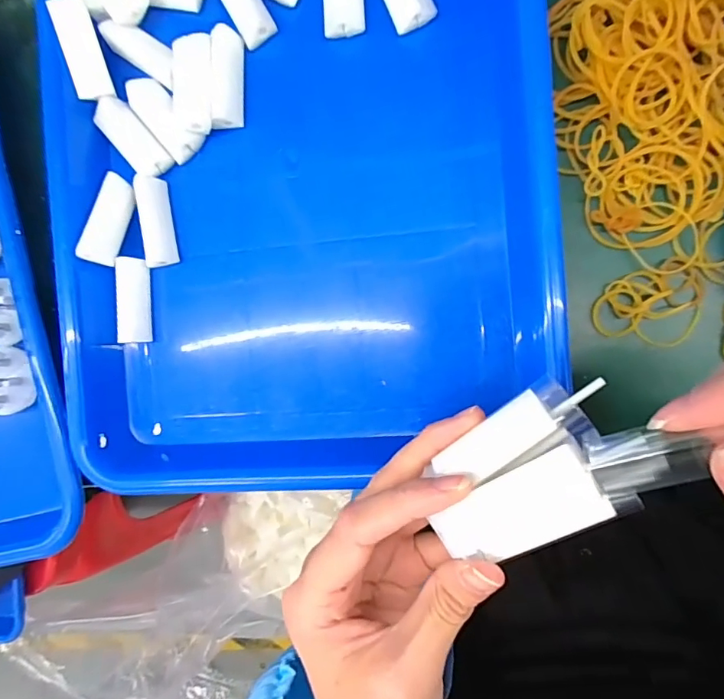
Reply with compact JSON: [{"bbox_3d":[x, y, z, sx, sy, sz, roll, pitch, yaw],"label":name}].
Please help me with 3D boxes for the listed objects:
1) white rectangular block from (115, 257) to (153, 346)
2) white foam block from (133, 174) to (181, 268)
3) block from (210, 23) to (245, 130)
[{"bbox_3d":[-0.124,-0.026,0.260,0.014,0.012,0.045,0,91,10],"label":"white rectangular block"},{"bbox_3d":[-0.111,-0.069,0.258,0.014,0.012,0.047,-7,90,10],"label":"white foam block"},{"bbox_3d":[-0.069,-0.140,0.247,0.014,0.013,0.048,0,91,10],"label":"block"}]

